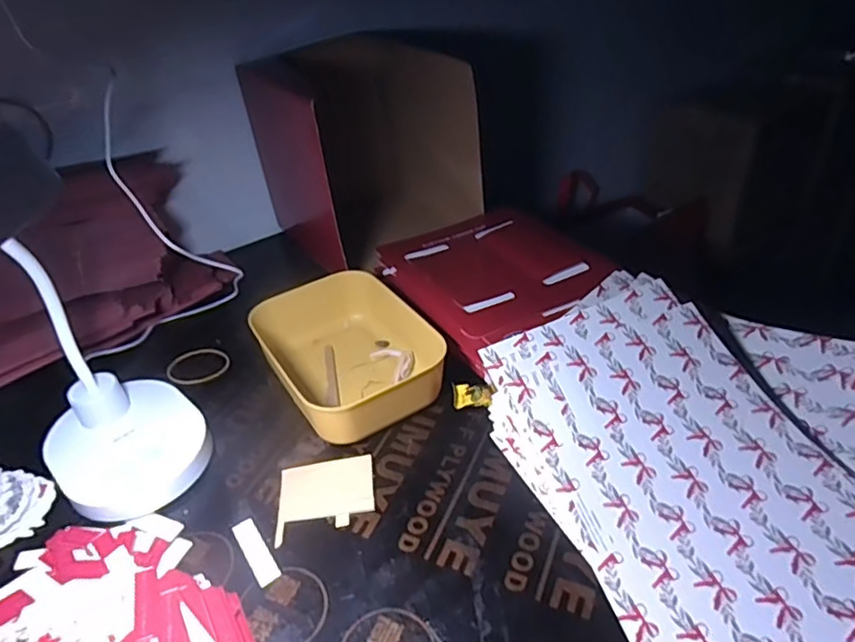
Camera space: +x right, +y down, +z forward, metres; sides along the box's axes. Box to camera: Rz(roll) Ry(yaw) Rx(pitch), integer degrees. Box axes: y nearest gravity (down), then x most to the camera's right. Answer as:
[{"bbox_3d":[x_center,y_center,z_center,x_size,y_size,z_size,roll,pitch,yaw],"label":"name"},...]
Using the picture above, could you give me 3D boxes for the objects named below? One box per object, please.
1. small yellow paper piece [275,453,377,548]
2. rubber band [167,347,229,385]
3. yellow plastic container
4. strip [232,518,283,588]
[{"bbox_3d":[-0.081,0.141,0.479,0.077,0.004,0.068,-10,38,-2],"label":"small yellow paper piece"},{"bbox_3d":[-0.246,0.046,0.634,0.062,0.004,0.057,-23,39,-22],"label":"rubber band"},{"bbox_3d":[-0.078,0.028,0.582,0.130,0.061,0.199,-27,41,-26],"label":"yellow plastic container"},{"bbox_3d":[-0.129,0.171,0.443,0.017,0.004,0.062,-26,41,-25],"label":"strip"}]

